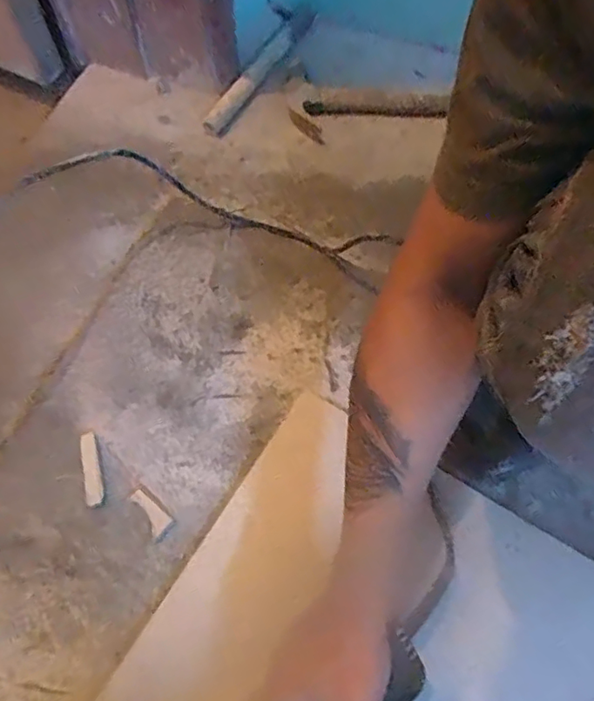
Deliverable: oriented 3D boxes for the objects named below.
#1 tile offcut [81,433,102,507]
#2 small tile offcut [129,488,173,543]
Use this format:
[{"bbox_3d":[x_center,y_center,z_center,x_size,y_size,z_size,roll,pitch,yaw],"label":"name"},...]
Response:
[{"bbox_3d":[-0.200,0.114,0.532,0.014,0.004,0.070,-13,66,-8],"label":"tile offcut"},{"bbox_3d":[-0.140,0.153,0.518,0.049,0.004,0.023,42,71,16],"label":"small tile offcut"}]

